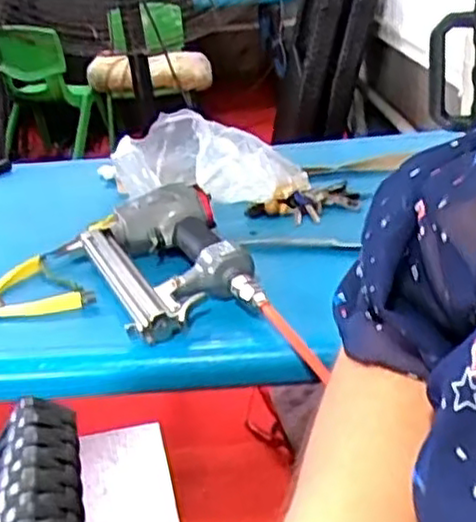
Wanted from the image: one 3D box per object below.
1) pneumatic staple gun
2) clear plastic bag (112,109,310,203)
[{"bbox_3d":[-0.079,-0.011,0.768,0.151,0.070,0.272,-11,22,-16],"label":"pneumatic staple gun"},{"bbox_3d":[-0.034,-0.134,0.917,0.225,0.098,0.148,-2,21,6],"label":"clear plastic bag"}]

